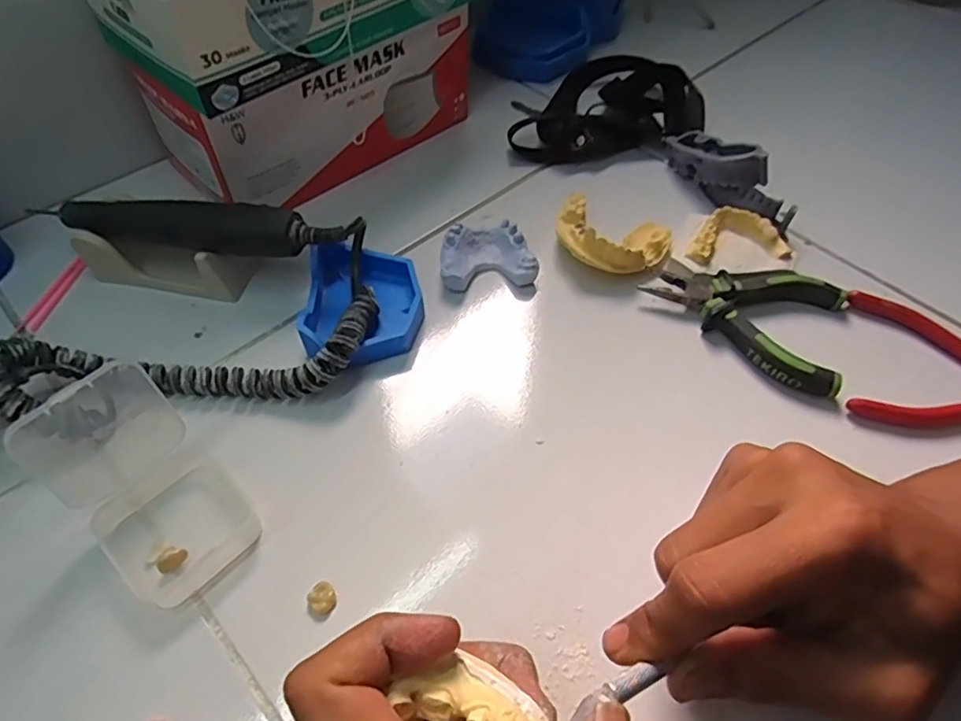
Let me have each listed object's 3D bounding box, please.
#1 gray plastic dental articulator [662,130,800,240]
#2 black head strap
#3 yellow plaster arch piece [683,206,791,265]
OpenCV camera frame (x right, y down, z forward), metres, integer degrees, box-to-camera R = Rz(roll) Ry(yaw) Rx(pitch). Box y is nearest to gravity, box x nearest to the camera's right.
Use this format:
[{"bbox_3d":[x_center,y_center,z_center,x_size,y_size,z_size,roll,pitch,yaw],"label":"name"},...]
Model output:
[{"bbox_3d":[0.170,-0.129,0.410,0.028,0.047,0.099,-35,61,-24],"label":"gray plastic dental articulator"},{"bbox_3d":[0.090,-0.205,0.471,0.143,0.031,0.121,-9,54,-7],"label":"black head strap"},{"bbox_3d":[0.157,-0.078,0.378,0.062,0.014,0.038,-5,53,-4],"label":"yellow plaster arch piece"}]

